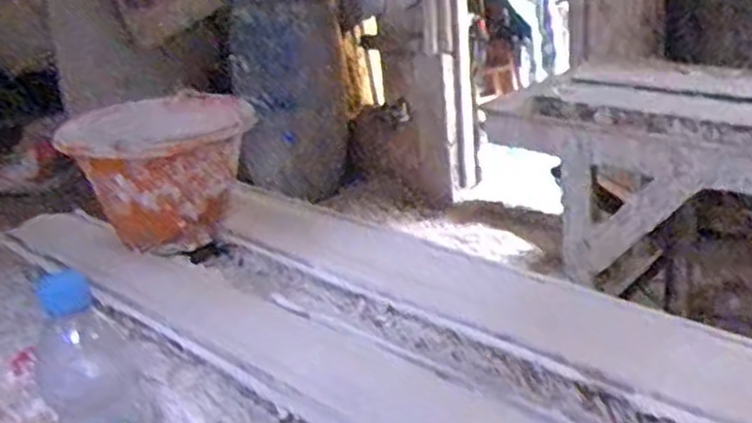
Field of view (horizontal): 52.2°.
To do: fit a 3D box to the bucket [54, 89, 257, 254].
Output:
[{"bbox_3d":[-0.296,-0.051,1.053,0.202,0.159,0.241,-16,24,-24],"label":"bucket"}]

